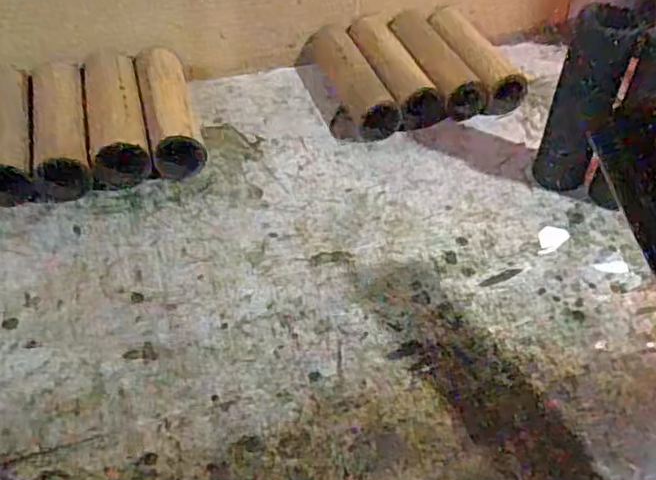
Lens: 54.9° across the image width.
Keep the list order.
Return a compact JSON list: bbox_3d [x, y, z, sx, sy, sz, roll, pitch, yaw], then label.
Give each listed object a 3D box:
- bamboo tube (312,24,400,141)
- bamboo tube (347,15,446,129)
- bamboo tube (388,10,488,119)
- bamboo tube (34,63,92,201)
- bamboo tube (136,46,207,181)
[{"bbox_3d":[0.026,-0.188,0.744,0.051,0.054,0.176,-13,47,-16],"label":"bamboo tube"},{"bbox_3d":[0.073,-0.202,0.766,0.061,0.054,0.186,-14,47,-17],"label":"bamboo tube"},{"bbox_3d":[0.124,-0.212,0.771,0.057,0.054,0.181,-14,47,-17],"label":"bamboo tube"},{"bbox_3d":[-0.273,-0.113,0.646,0.052,0.055,0.171,-10,46,-13],"label":"bamboo tube"},{"bbox_3d":[-0.173,-0.140,0.689,0.053,0.056,0.186,-11,46,-13],"label":"bamboo tube"}]

